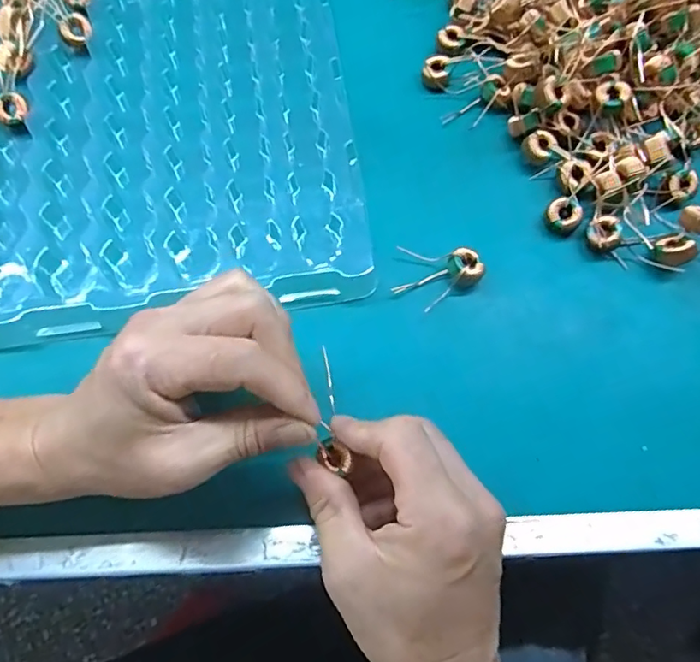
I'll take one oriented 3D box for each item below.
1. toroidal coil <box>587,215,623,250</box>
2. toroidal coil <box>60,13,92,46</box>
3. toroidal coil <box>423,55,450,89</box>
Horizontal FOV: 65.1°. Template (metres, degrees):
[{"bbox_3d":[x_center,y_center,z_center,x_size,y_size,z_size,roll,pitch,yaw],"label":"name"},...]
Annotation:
[{"bbox_3d":[0.157,-0.060,0.339,0.017,0.015,0.018,1,72,-2],"label":"toroidal coil"},{"bbox_3d":[-0.192,-0.212,0.387,0.019,0.011,0.021,27,81,-20],"label":"toroidal coil"},{"bbox_3d":[0.060,-0.182,0.384,0.017,0.012,0.019,11,72,1],"label":"toroidal coil"}]

